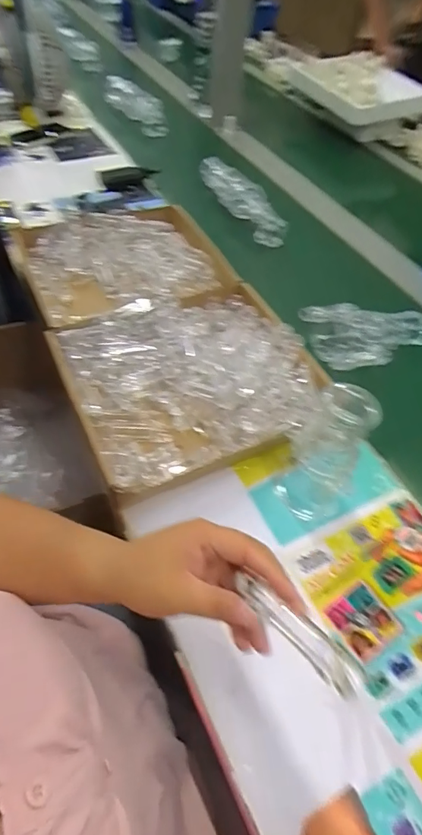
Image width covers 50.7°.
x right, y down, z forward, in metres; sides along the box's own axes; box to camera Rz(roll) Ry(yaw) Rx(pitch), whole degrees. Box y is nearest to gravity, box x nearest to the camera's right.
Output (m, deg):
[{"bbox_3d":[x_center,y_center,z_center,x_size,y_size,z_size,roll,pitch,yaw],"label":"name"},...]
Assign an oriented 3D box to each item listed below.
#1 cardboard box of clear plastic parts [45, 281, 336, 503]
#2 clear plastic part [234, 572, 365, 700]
[{"bbox_3d":[-0.027,-0.057,0.604,0.314,0.061,0.287,-21,57,-20],"label":"cardboard box of clear plastic parts"},{"bbox_3d":[0.054,0.135,0.281,0.092,0.014,0.018,37,58,18],"label":"clear plastic part"}]

